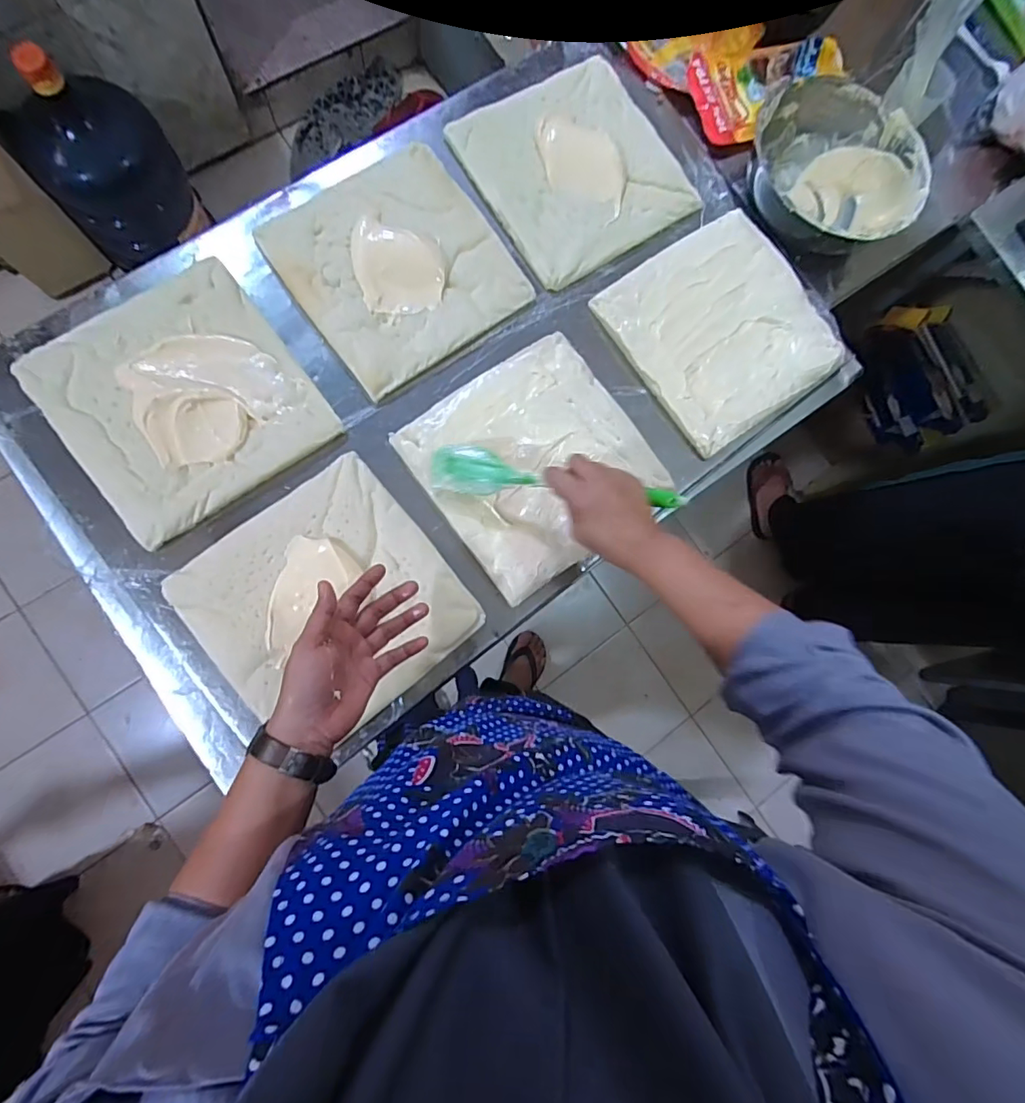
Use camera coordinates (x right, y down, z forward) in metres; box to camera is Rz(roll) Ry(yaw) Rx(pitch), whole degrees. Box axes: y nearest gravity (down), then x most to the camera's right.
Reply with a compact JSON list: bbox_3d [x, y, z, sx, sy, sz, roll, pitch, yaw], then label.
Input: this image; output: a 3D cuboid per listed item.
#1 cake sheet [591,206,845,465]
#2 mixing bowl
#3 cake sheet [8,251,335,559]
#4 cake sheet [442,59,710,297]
[{"bbox_3d":[0.276,-0.291,0.677,0.253,0.021,0.252,-34,86,-6],"label":"cake sheet"},{"bbox_3d":[0.468,-0.560,0.782,0.260,0.096,0.254,0,83,-3],"label":"mixing bowl"},{"bbox_3d":[-0.373,-0.175,0.580,0.241,0.024,0.260,-37,86,-7],"label":"cake sheet"},{"bbox_3d":[0.084,-0.516,0.690,0.249,0.022,0.266,-32,85,-6],"label":"cake sheet"}]

